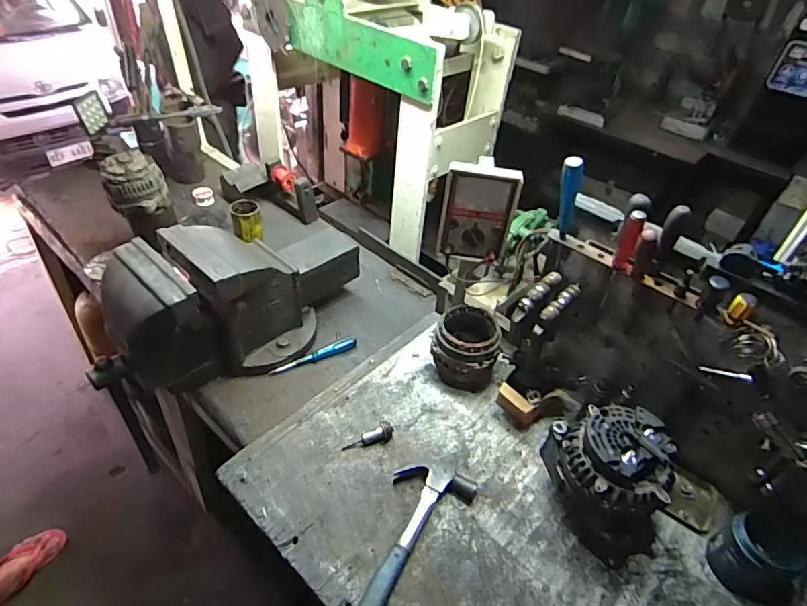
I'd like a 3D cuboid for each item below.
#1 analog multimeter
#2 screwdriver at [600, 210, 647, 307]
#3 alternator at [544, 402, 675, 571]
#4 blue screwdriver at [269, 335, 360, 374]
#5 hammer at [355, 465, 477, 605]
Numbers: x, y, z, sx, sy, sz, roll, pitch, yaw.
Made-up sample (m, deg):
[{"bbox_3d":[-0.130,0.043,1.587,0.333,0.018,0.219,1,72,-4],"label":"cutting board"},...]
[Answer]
[{"bbox_3d":[0.133,-0.160,0.858,0.122,0.177,0.046,9,42,2],"label":"analog multimeter"},{"bbox_3d":[0.330,-0.065,0.734,0.027,0.178,0.033,25,45,19],"label":"screwdriver"},{"bbox_3d":[0.324,0.269,0.742,0.151,0.196,0.184,-11,45,-19],"label":"alternator"},{"bbox_3d":[-0.191,0.115,1.046,0.198,0.019,0.025,-21,49,-27],"label":"blue screwdriver"},{"bbox_3d":[-0.013,0.371,0.717,0.120,0.029,0.326,25,45,19],"label":"hammer"}]

